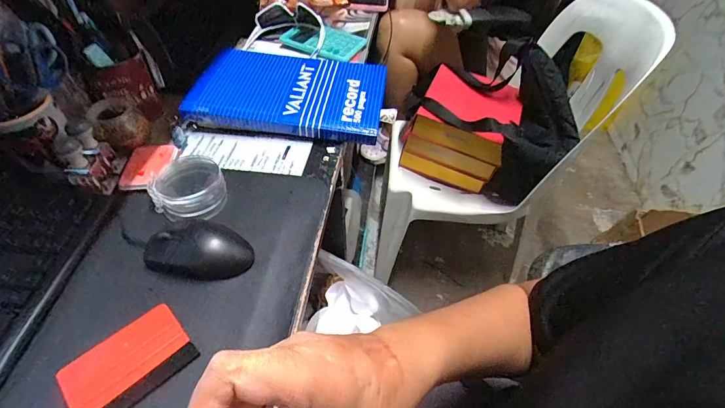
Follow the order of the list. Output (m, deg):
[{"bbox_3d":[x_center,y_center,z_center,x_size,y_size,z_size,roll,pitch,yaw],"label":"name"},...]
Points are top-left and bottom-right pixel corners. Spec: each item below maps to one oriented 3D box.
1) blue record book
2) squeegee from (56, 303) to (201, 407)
[{"bbox_3d":[-0.109,-0.174,0.596,0.277,0.044,0.184,9,48,3],"label":"blue record book"},{"bbox_3d":[-0.209,0.141,0.336,0.098,0.004,0.074,-33,58,-30],"label":"squeegee"}]

